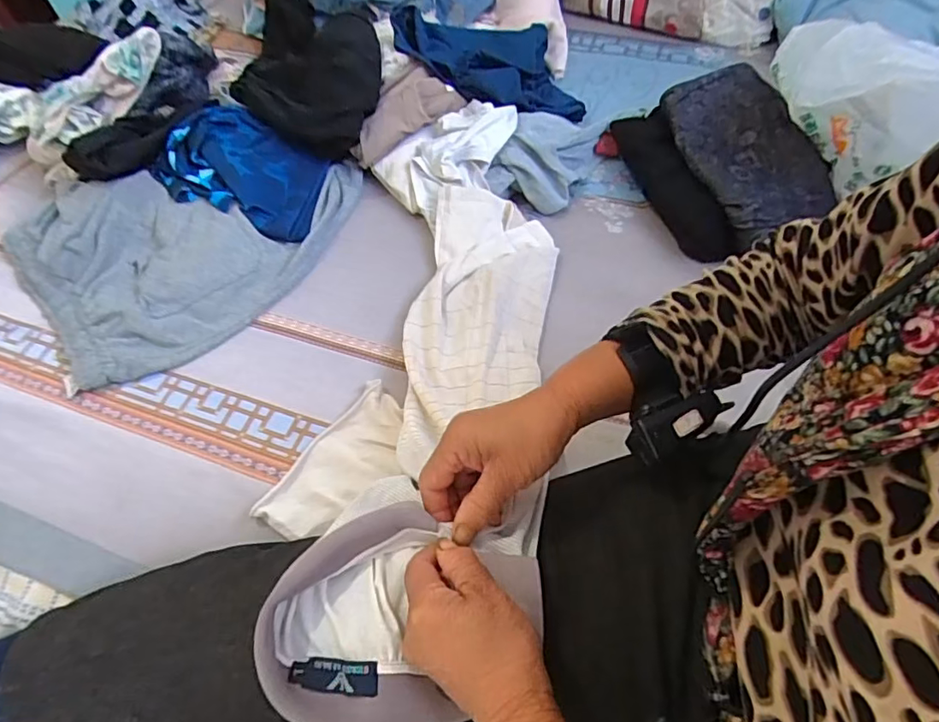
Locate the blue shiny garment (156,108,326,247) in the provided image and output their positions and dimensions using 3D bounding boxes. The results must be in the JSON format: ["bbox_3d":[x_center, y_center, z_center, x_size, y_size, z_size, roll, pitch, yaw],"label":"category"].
[{"bbox_3d":[-0.309,-0.263,0.788,0.212,0.093,0.152,13,59,13],"label":"blue shiny garment"}]

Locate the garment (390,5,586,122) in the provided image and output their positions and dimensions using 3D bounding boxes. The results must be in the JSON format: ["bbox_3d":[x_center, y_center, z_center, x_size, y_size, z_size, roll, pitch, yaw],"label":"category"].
[{"bbox_3d":[0.026,-0.452,0.872,0.250,0.112,0.222,-16,57,-6],"label":"garment"}]

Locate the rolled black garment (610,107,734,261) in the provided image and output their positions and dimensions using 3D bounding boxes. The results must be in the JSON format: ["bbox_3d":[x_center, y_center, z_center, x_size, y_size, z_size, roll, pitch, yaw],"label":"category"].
[{"bbox_3d":[0.261,-0.244,0.759,0.077,0.062,0.285,-9,57,-1],"label":"rolled black garment"}]

